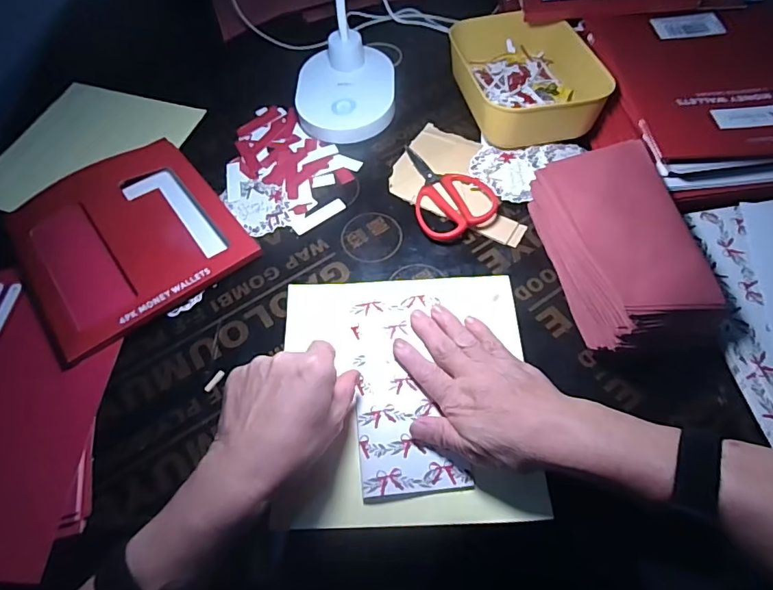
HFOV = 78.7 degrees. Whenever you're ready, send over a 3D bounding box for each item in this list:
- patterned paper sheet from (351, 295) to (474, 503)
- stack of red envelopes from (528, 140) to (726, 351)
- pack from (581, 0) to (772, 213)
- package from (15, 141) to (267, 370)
[{"bbox_3d":[0.013,0.077,0.405,0.082,0.006,0.176,-8,60,-2],"label":"patterned paper sheet"},{"bbox_3d":[0.212,-0.040,0.421,0.114,0.072,0.195,-11,60,-4],"label":"stack of red envelopes"},{"bbox_3d":[0.338,-0.205,0.484,0.210,0.048,0.257,-1,60,3],"label":"pack"},{"bbox_3d":[-0.272,-0.064,0.485,0.202,0.032,0.220,-37,65,-17],"label":"package"}]

